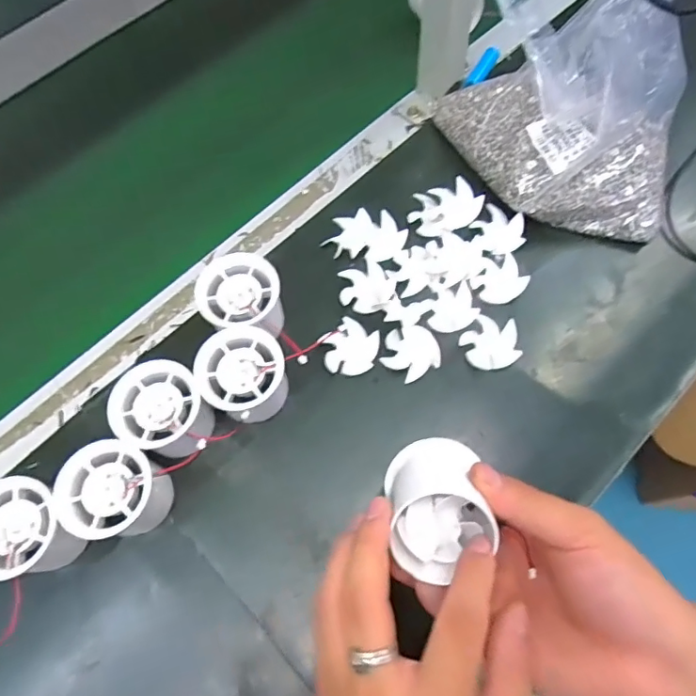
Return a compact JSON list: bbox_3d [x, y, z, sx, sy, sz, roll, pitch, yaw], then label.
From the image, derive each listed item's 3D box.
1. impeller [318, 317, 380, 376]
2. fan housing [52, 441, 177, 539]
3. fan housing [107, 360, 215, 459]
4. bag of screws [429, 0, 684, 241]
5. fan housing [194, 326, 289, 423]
[{"bbox_3d":[0.001,0.000,0.394,0.040,0.009,0.041,12,68,8],"label":"impeller"},{"bbox_3d":[-0.149,0.093,0.344,0.055,0.049,0.056,-1,67,2],"label":"fan housing"},{"bbox_3d":[-0.123,0.045,0.364,0.061,0.050,0.056,40,74,17],"label":"fan housing"},{"bbox_3d":[0.161,-0.177,0.397,0.189,0.127,0.110,16,69,9],"label":"bag of screws"},{"bbox_3d":[-0.071,0.021,0.370,0.056,0.050,0.052,-1,67,2],"label":"fan housing"}]

